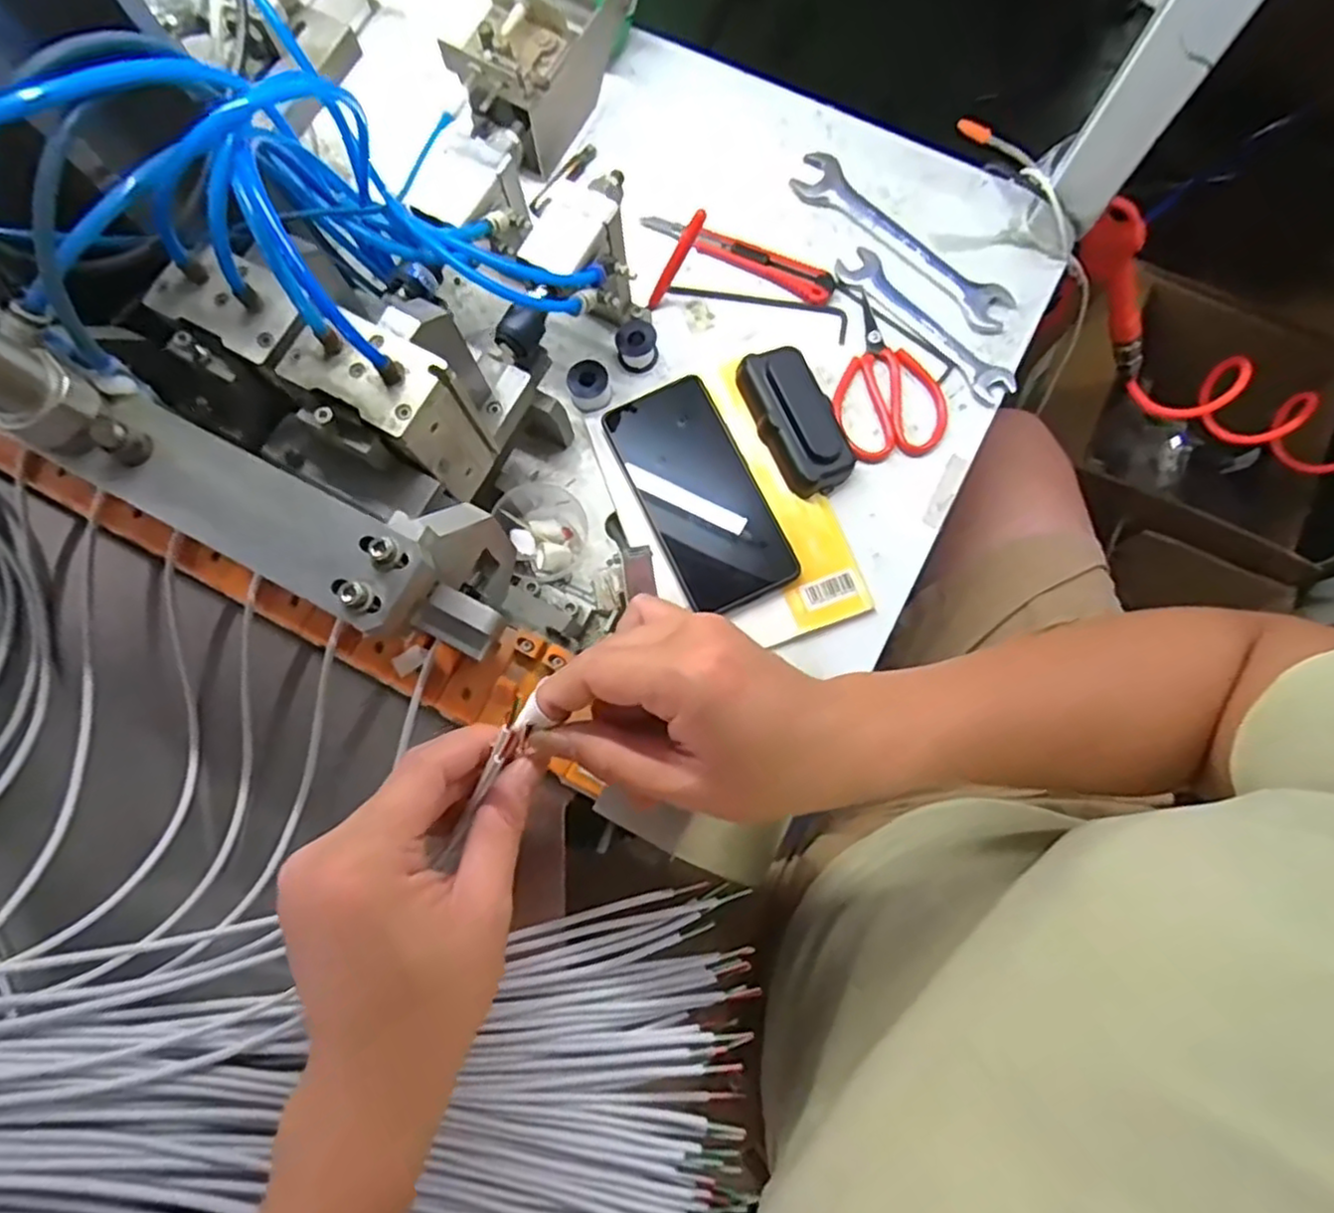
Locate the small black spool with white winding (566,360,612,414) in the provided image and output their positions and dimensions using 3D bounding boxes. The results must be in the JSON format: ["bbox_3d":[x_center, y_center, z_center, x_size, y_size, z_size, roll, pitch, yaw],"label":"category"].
[{"bbox_3d":[-0.055,-0.159,0.504,0.029,0.023,0.029,0,78,1],"label":"small black spool with white winding"}]

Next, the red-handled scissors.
[{"bbox_3d":[0.156,-0.169,0.508,0.076,0.004,0.127,-10,78,-1],"label":"red-handled scissors"}]

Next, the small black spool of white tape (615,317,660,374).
[{"bbox_3d":[-0.022,-0.190,0.510,0.029,0.024,0.028,0,78,1],"label":"small black spool of white tape"}]

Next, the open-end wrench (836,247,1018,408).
[{"bbox_3d":[0.188,-0.208,0.515,0.030,0.009,0.157,-41,80,-7],"label":"open-end wrench"}]

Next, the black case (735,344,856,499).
[{"bbox_3d":[0.090,-0.131,0.488,0.050,0.028,0.104,-20,78,-3],"label":"black case"}]

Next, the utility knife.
[{"bbox_3d":[0.052,-0.265,0.529,0.153,0.013,0.021,24,79,6],"label":"utility knife"}]

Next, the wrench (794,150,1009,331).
[{"bbox_3d":[0.178,-0.280,0.533,0.200,0.007,0.040,43,82,9],"label":"wrench"}]

